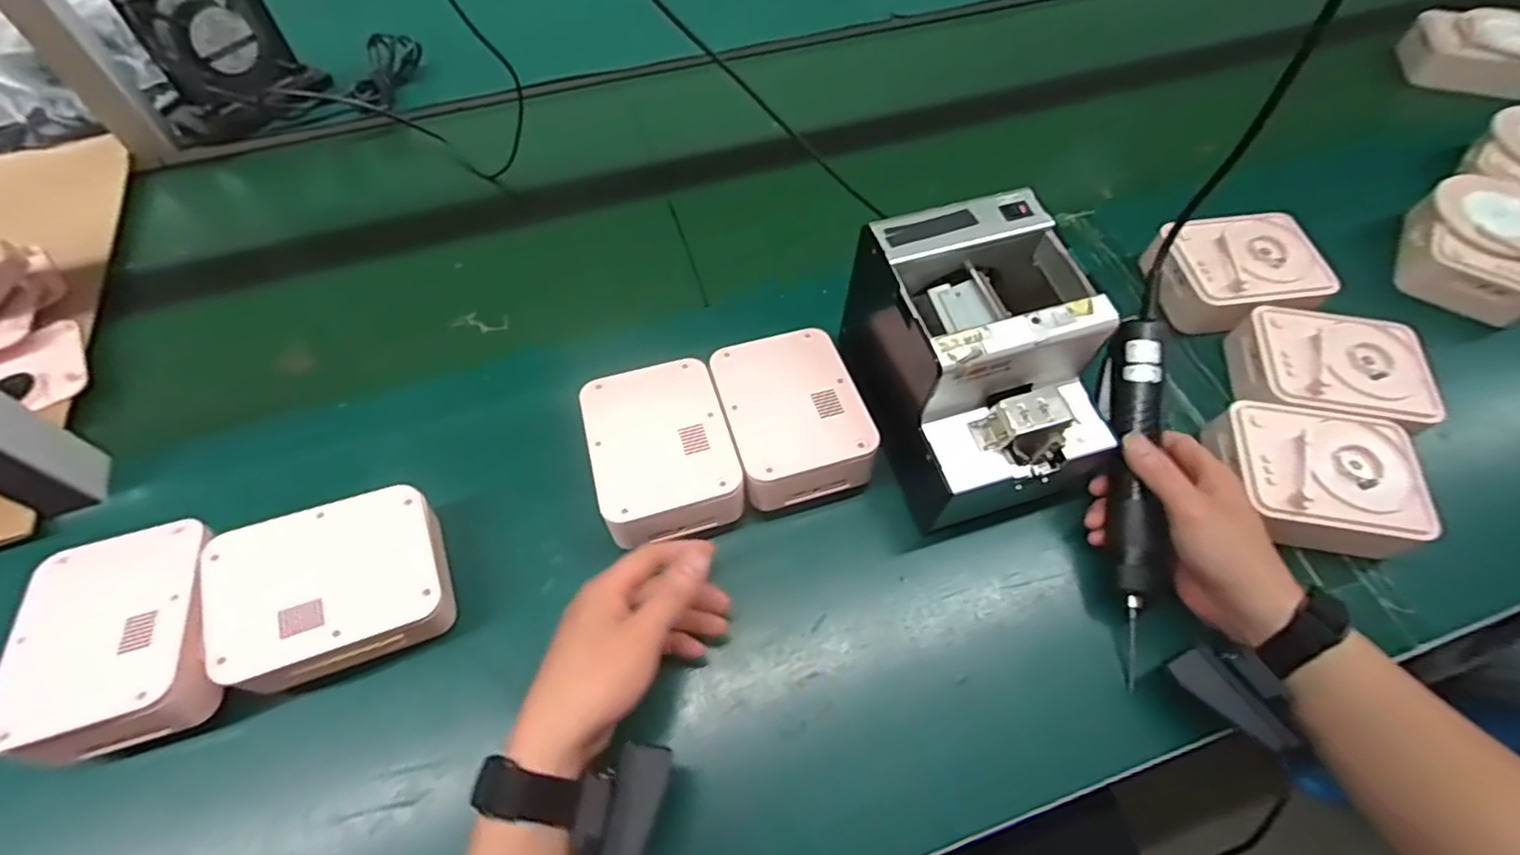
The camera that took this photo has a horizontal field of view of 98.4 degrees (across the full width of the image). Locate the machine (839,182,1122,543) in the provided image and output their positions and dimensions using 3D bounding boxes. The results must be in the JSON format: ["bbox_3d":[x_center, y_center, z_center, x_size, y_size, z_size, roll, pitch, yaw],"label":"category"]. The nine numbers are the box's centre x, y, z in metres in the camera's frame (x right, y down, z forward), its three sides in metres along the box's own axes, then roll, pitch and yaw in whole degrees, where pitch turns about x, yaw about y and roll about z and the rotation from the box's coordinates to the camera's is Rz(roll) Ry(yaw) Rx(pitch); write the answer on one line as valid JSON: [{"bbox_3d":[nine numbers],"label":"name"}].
[{"bbox_3d":[0.154,-0.044,0.468,0.132,0.150,0.166,-11,59,-6],"label":"machine"}]

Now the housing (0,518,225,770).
[{"bbox_3d":[-0.399,0.135,0.418,0.103,0.061,0.132,-21,60,-12],"label":"housing"}]

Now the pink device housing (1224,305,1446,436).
[{"bbox_3d":[0.460,-0.048,0.530,0.124,0.044,0.102,11,59,8],"label":"pink device housing"}]

